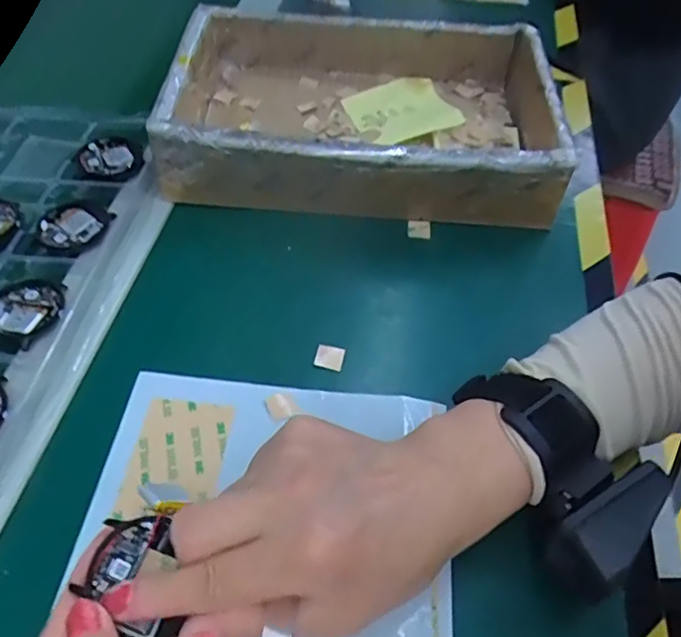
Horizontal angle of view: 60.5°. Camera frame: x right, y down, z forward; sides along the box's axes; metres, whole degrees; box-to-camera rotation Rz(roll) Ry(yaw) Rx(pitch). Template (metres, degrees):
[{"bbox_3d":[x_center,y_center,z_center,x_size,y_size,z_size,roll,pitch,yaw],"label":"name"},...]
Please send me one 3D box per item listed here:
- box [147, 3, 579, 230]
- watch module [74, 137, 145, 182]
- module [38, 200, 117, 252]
[{"bbox_3d":[0.014,-0.154,0.433,0.266,0.062,0.187,1,52,-3],"label":"box"},{"bbox_3d":[-0.164,-0.114,0.417,0.045,0.006,0.042,-21,56,-18],"label":"watch module"},{"bbox_3d":[-0.174,-0.059,0.376,0.042,0.005,0.041,20,54,11],"label":"module"}]

